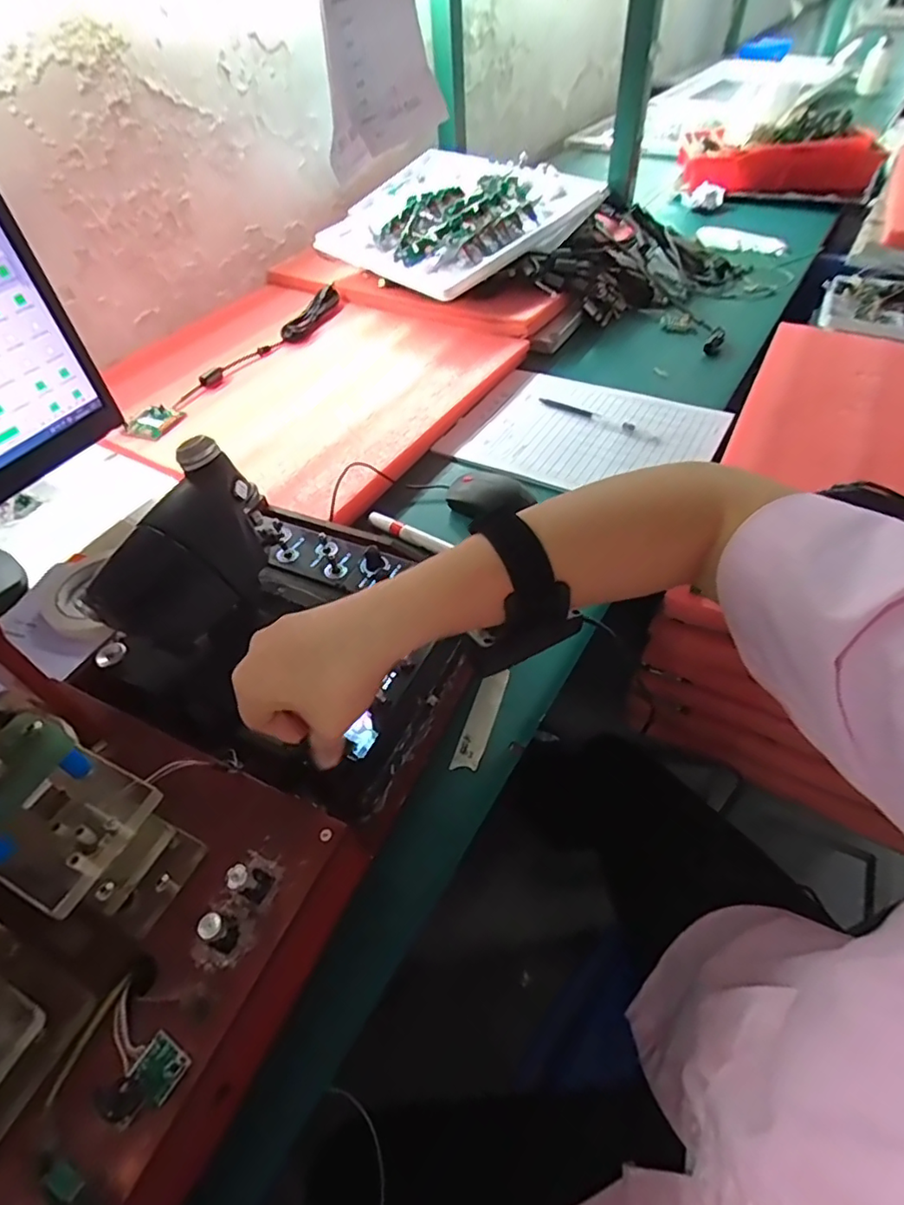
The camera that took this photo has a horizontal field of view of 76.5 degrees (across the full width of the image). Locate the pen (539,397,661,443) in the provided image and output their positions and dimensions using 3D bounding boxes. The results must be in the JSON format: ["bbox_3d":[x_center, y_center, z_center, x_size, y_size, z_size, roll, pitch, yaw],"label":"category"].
[{"bbox_3d":[0.176,-0.224,0.696,0.158,0.007,0.015,27,57,26],"label":"pen"}]

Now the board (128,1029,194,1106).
[{"bbox_3d":[-0.129,0.206,0.254,0.021,0.006,0.019,22,55,22],"label":"board"}]

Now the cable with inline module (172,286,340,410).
[{"bbox_3d":[-0.258,-0.364,0.807,0.045,0.033,0.327,23,55,23],"label":"cable with inline module"}]

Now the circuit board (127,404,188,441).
[{"bbox_3d":[-0.368,-0.224,0.709,0.047,0.011,0.061,11,51,14],"label":"circuit board"}]

